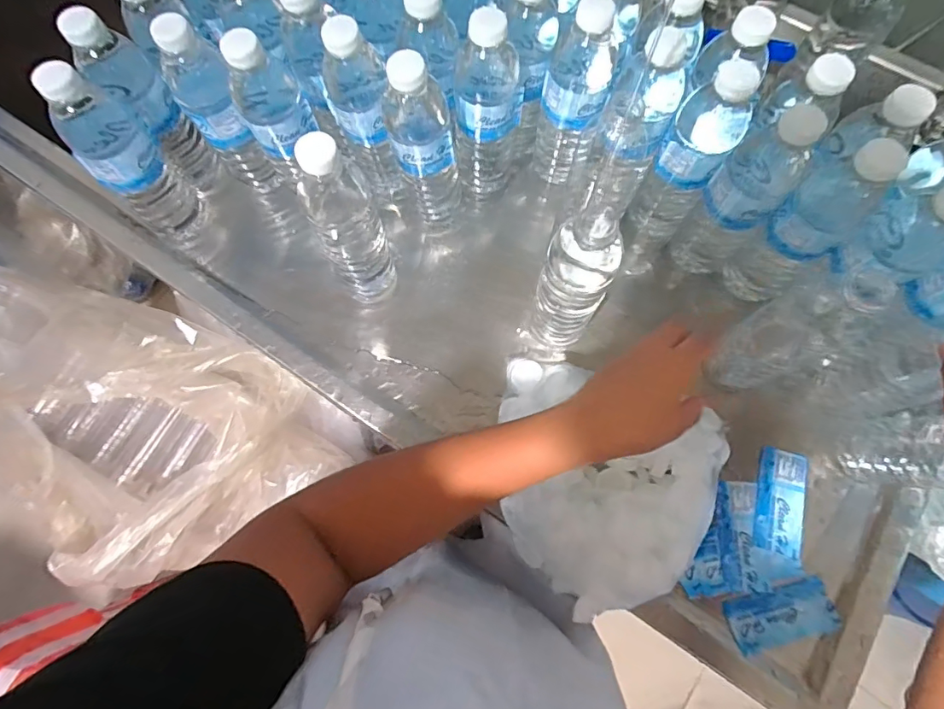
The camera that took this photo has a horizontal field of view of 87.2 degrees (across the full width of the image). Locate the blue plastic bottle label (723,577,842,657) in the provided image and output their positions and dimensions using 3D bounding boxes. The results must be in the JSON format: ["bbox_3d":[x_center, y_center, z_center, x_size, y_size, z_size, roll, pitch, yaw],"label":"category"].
[{"bbox_3d":[0.283,0.239,0.453,0.095,0.005,0.044,-15,73,-5],"label":"blue plastic bottle label"}]

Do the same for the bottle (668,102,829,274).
[{"bbox_3d":[0.251,-0.143,0.464,0.057,0.195,0.061,0,73,0],"label":"bottle"}]

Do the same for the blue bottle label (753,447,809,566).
[{"bbox_3d":[0.303,0.143,0.486,0.044,0.009,0.100,16,73,5],"label":"blue bottle label"}]

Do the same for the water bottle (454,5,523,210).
[{"bbox_3d":[0.018,-0.239,0.506,0.067,0.214,0.066,5,73,1],"label":"water bottle"}]

